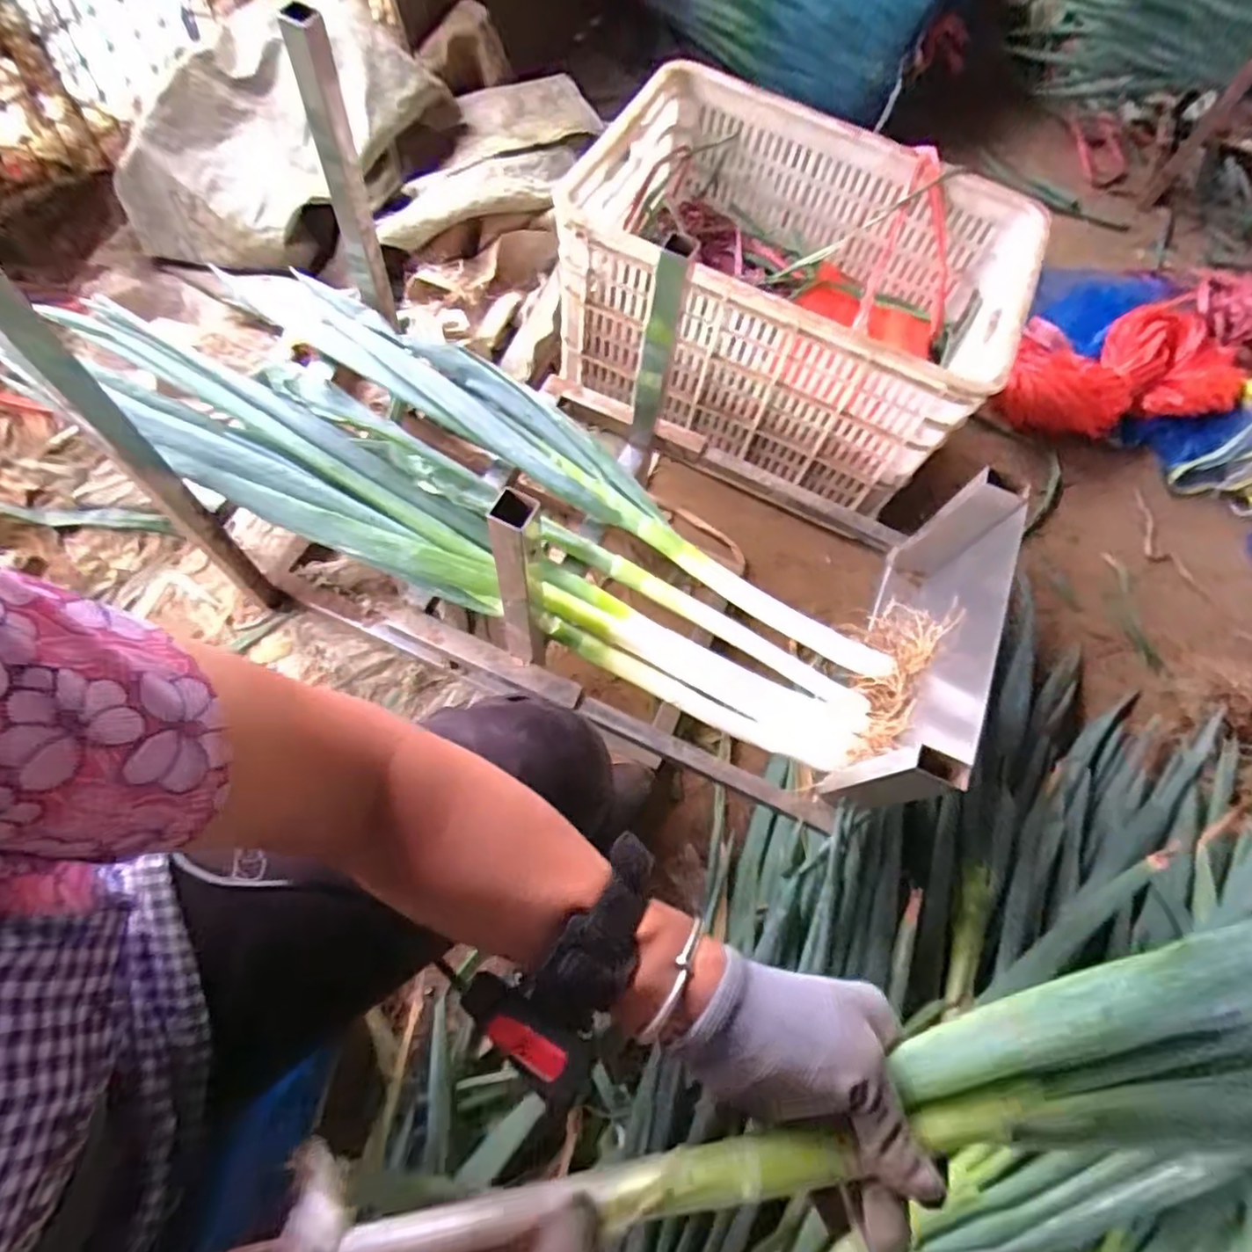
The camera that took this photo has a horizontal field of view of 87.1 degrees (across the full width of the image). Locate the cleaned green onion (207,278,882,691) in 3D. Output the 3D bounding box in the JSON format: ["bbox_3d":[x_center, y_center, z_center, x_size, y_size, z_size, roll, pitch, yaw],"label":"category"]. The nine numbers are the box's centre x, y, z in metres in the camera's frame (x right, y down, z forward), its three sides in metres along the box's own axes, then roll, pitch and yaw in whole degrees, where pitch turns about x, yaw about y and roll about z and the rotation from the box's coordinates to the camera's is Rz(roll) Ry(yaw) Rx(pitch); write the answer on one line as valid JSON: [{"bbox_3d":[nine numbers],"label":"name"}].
[{"bbox_3d":[-0.086,-0.173,0.700,0.809,0.070,0.100,33,67,7],"label":"cleaned green onion"}]

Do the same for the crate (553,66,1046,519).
[{"bbox_3d":[0.203,-0.433,0.857,0.514,0.232,0.335,26,67,4],"label":"crate"}]

